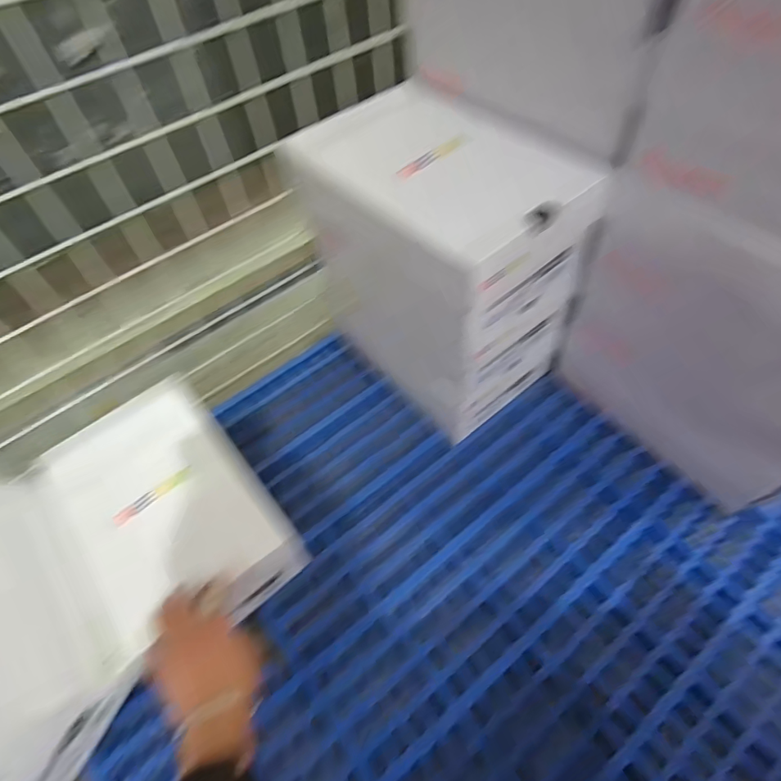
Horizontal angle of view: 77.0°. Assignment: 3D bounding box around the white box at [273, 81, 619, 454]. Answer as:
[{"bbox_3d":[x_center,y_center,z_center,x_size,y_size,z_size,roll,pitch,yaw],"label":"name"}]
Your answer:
[{"bbox_3d":[0.056,-0.149,0.628,0.182,0.324,0.291,-38,60,-20],"label":"white box"}]

